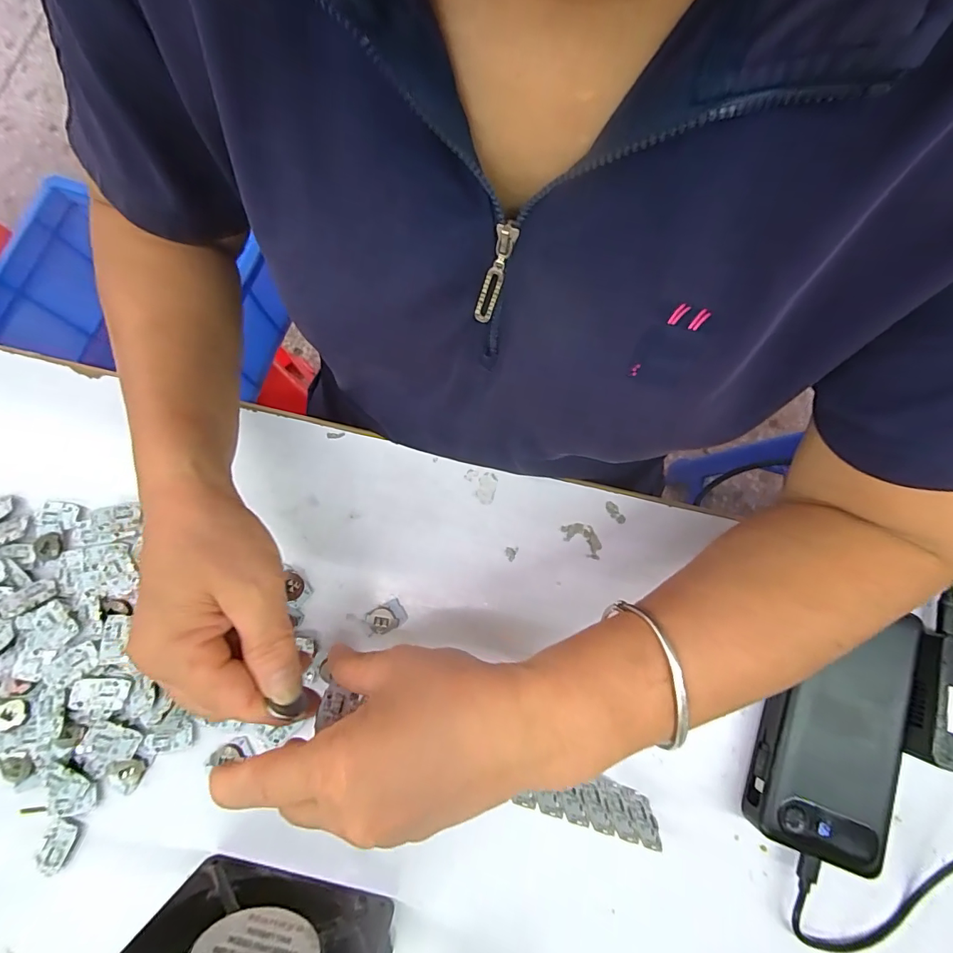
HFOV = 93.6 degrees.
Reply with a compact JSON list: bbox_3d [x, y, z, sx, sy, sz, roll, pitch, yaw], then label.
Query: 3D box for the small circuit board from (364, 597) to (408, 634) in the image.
[{"bbox_3d":[-0.062,0.096,0.306,0.025,0.005,0.018,-31,81,-6],"label":"small circuit board"}]

